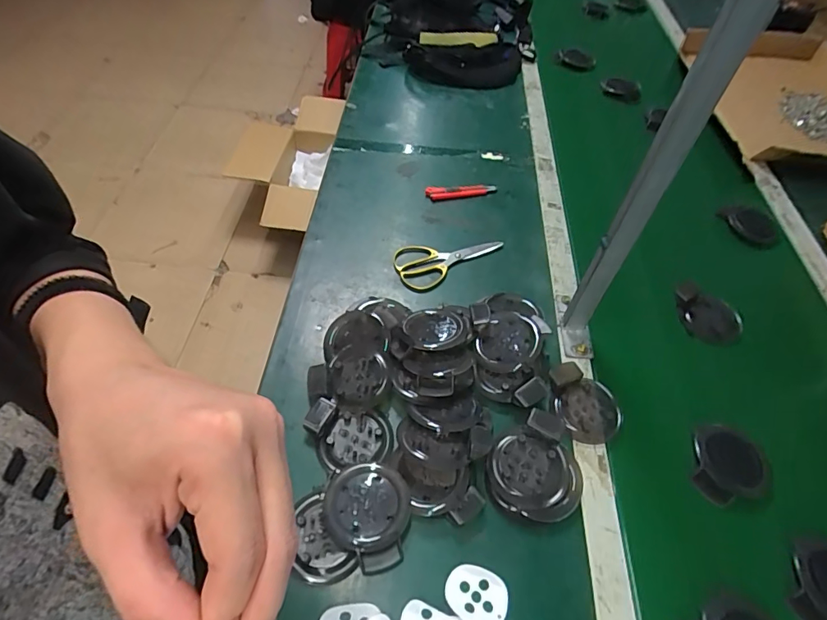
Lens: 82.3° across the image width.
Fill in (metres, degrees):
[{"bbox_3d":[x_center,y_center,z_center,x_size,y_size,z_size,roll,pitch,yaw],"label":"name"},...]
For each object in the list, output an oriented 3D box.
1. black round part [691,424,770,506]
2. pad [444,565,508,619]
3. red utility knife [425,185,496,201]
[{"bbox_3d":[0.386,0.192,0.577,0.077,0.028,0.095,13,51,20],"label":"black round part"},{"bbox_3d":[0.063,0.284,0.470,0.060,0.012,0.048,20,53,9],"label":"pad"},{"bbox_3d":[0.088,-0.217,0.866,0.128,0.012,0.028,-2,53,-7],"label":"red utility knife"}]

